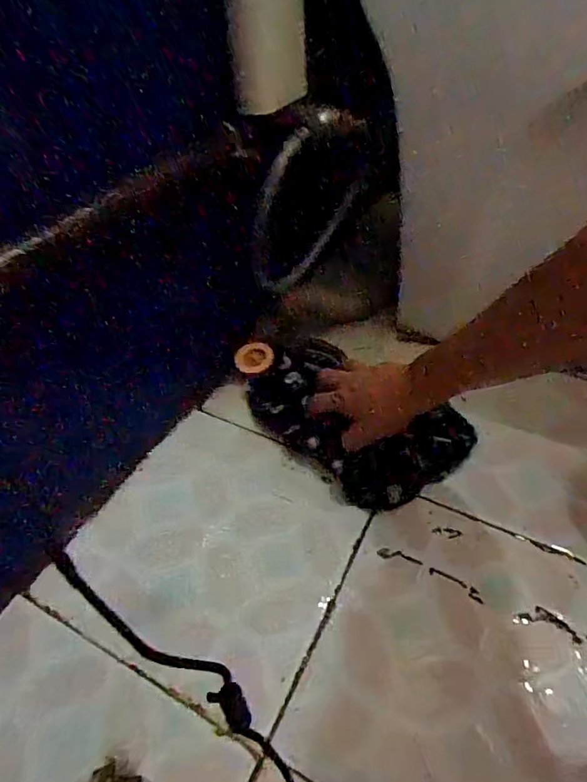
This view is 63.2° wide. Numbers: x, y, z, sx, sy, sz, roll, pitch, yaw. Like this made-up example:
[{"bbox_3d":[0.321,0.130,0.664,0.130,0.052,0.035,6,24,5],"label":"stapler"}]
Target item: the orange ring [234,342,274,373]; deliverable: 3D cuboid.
[{"bbox_3d":[-0.048,-0.041,0.583,0.047,0.005,0.037,-18,82,-12],"label":"orange ring"}]

